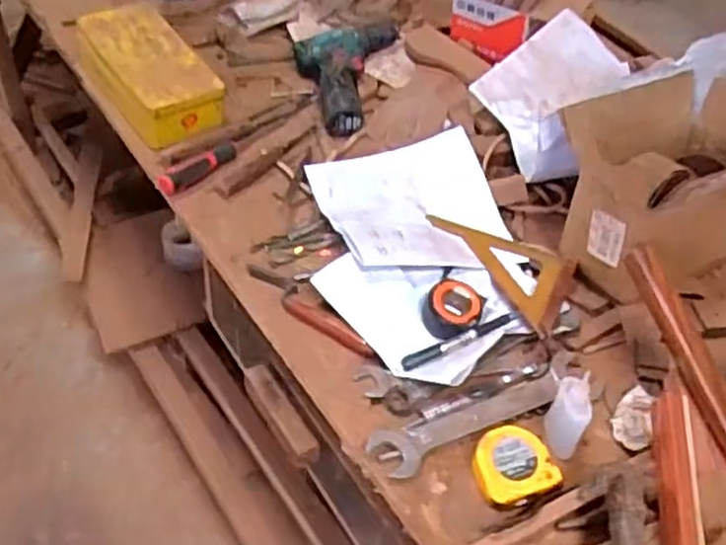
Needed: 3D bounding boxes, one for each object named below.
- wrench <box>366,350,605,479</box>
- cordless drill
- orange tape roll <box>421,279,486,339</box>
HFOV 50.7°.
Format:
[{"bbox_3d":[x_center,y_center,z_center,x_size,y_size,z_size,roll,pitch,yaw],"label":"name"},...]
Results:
[{"bbox_3d":[0.123,0.139,0.751,0.244,0.015,0.058,-19,53,-22],"label":"wrench"},{"bbox_3d":[-0.005,-0.274,1.071,0.145,0.051,0.179,-8,50,-14],"label":"cordless drill"},{"bbox_3d":[0.097,0.034,0.814,0.065,0.037,0.068,2,49,-3],"label":"orange tape roll"}]

